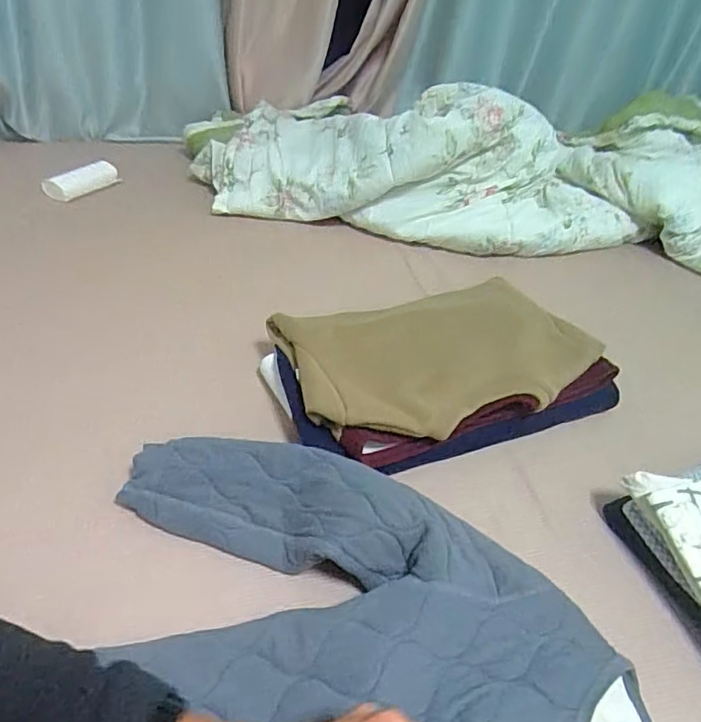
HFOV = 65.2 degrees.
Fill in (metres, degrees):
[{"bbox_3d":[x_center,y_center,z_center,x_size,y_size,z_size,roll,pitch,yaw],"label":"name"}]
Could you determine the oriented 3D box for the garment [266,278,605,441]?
[{"bbox_3d":[0.106,-0.014,0.684,0.355,0.044,0.234,-9,41,-19],"label":"garment"}]

